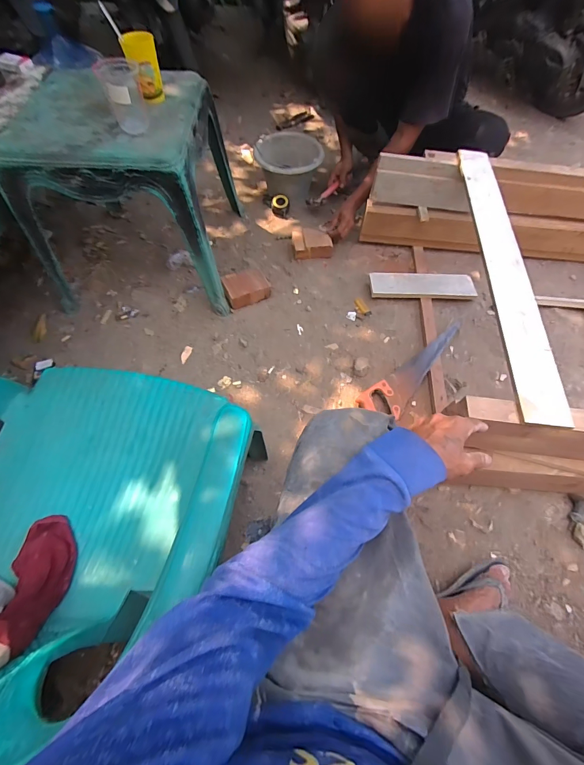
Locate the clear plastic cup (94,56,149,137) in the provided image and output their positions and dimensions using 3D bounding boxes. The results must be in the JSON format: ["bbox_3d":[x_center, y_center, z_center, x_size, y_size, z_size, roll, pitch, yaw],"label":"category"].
[{"bbox_3d":[-0.348,-0.602,0.730,0.083,0.113,0.078,1,61,-2],"label":"clear plastic cup"}]

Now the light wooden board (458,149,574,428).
[{"bbox_3d":[0.496,-0.293,0.807,0.090,0.022,0.846,5,61,0],"label":"light wooden board"}]

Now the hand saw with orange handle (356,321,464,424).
[{"bbox_3d":[0.382,-0.030,1.009,0.440,0.037,0.114,-33,67,-19],"label":"hand saw with orange handle"}]

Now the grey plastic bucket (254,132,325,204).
[{"bbox_3d":[-0.009,-0.822,1.319,0.244,0.150,0.212,6,61,1],"label":"grey plastic bucket"}]

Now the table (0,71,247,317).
[{"bbox_3d":[-0.448,-0.537,1.015,0.533,0.461,0.491,1,61,-2],"label":"table"}]

